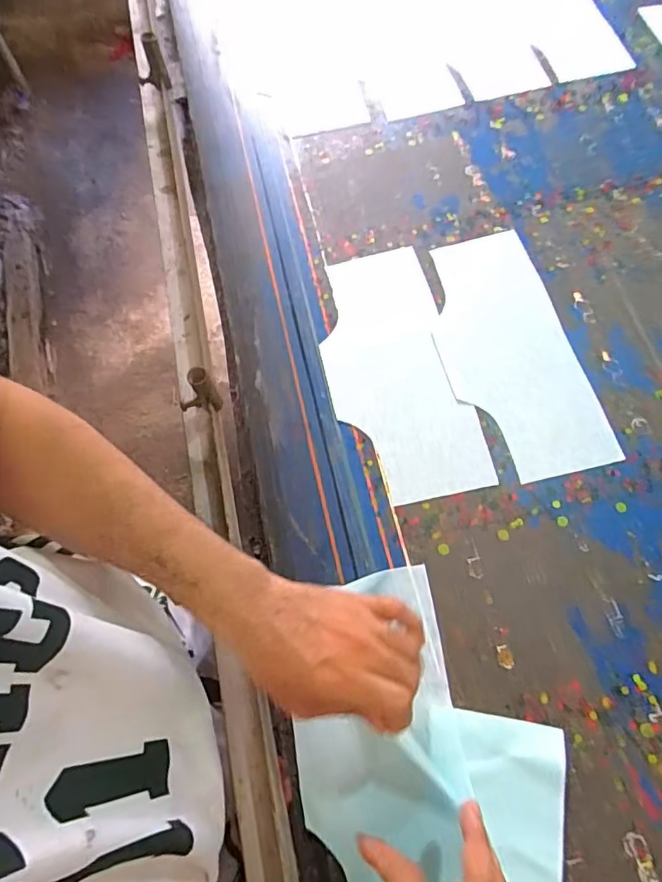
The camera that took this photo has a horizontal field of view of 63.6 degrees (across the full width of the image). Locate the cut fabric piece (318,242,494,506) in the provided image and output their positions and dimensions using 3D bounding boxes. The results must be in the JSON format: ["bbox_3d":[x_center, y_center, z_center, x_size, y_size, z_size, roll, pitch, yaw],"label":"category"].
[{"bbox_3d":[0.063,-0.079,0.558,0.132,0.008,0.289,-12,67,-4],"label":"cut fabric piece"}]

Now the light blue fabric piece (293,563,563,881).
[{"bbox_3d":[0.081,0.287,0.403,0.196,0.030,0.366,-9,67,-3],"label":"light blue fabric piece"}]

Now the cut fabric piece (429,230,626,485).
[{"bbox_3d":[0.185,-0.100,0.563,0.137,0.005,0.289,-12,67,-4],"label":"cut fabric piece"}]

